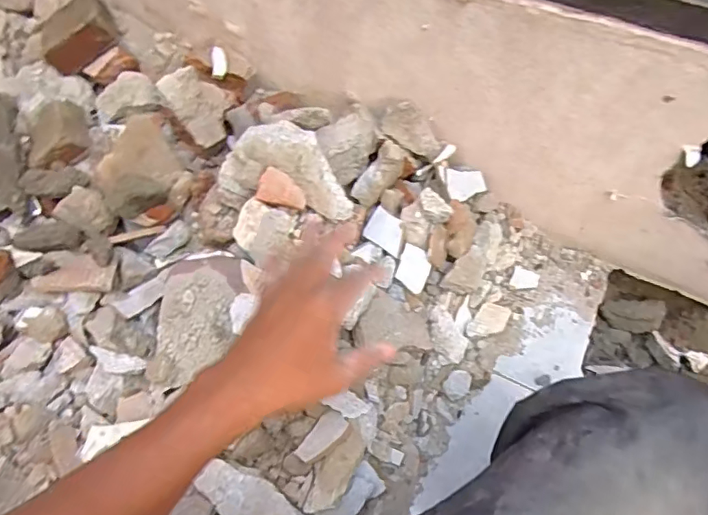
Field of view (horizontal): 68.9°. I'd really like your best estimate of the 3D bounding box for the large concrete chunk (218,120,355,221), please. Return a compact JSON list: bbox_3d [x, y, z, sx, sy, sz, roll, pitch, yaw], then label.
[{"bbox_3d":[-0.080,-0.103,0.642,0.162,0.080,0.085,17,61,11],"label":"large concrete chunk"}]

